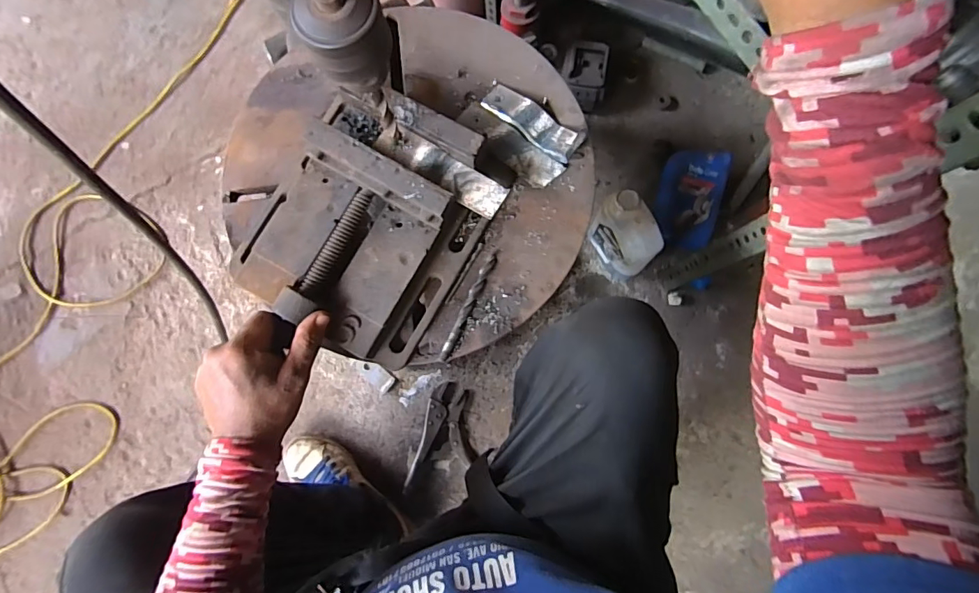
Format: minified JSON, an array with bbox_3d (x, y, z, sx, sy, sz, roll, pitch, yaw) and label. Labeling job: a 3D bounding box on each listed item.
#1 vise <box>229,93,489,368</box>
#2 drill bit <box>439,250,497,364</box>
[{"bbox_3d":[-0.121,-0.076,0.453,0.209,0.075,0.227,30,86,9],"label":"vise"},{"bbox_3d":[-0.021,0.008,0.457,0.011,0.009,0.116,26,82,5],"label":"drill bit"}]

